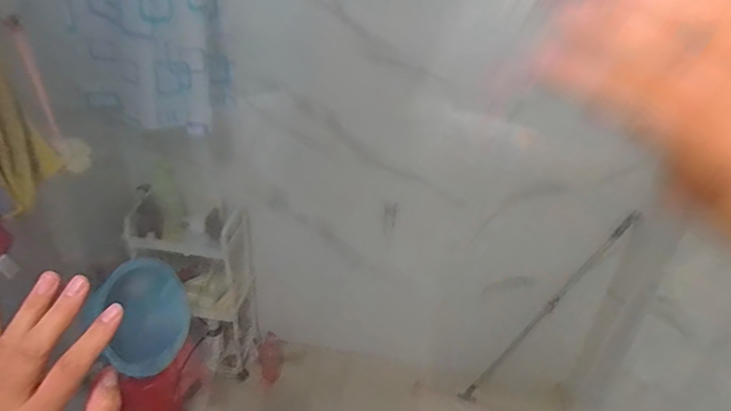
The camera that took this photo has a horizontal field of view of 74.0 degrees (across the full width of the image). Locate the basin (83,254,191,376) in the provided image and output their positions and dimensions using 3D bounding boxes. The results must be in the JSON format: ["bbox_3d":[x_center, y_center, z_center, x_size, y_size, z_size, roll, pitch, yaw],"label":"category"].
[{"bbox_3d":[-0.685,0.354,1.512,0.145,0.325,0.291,24,36,29],"label":"basin"}]

